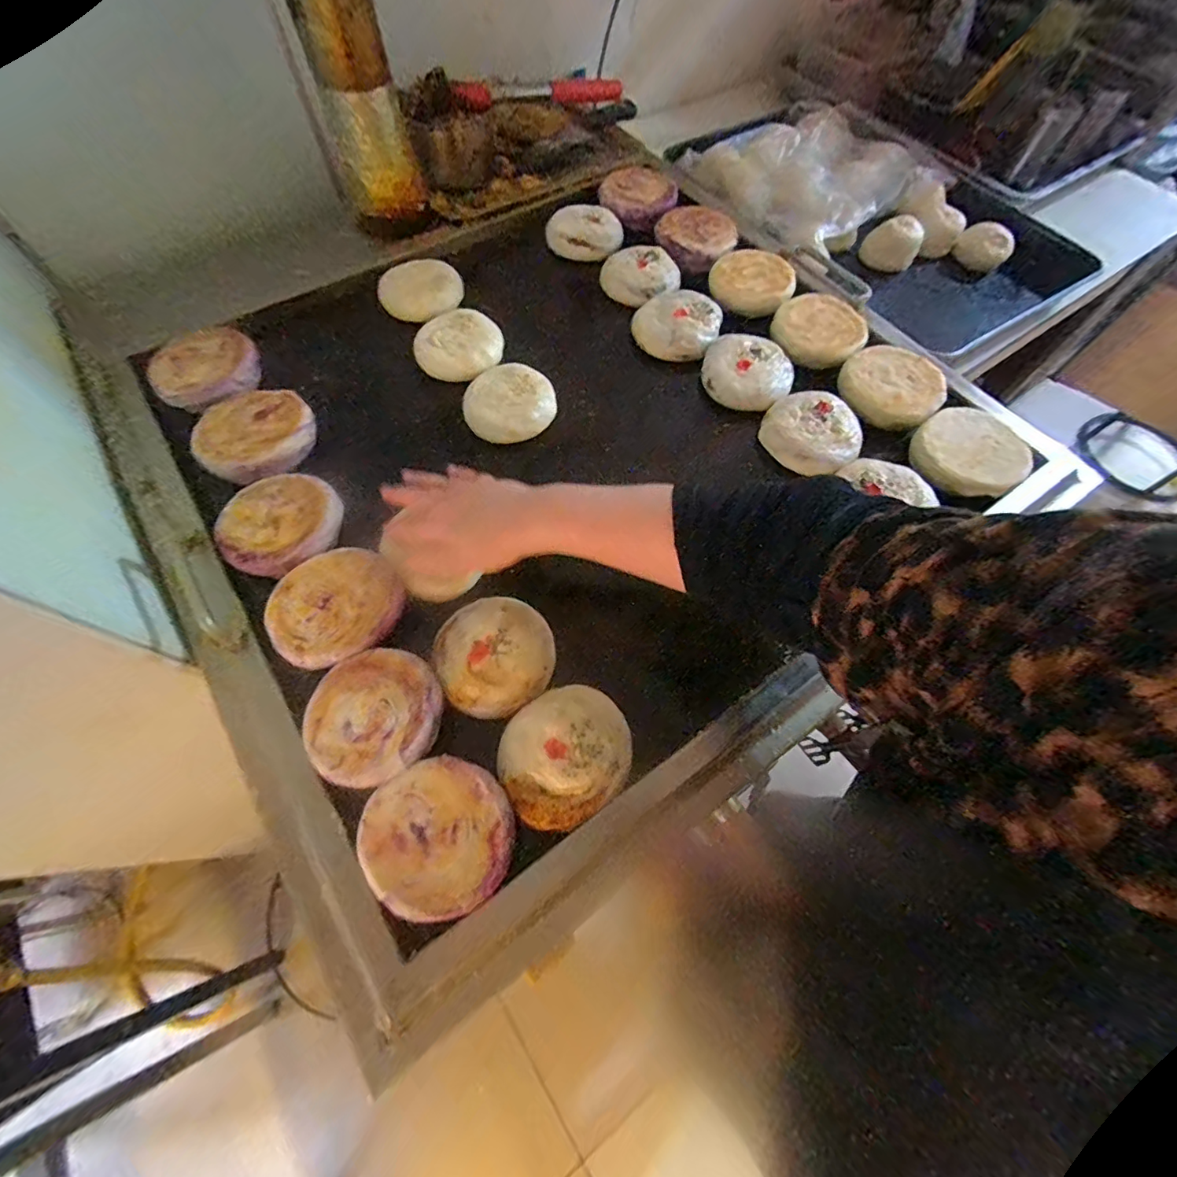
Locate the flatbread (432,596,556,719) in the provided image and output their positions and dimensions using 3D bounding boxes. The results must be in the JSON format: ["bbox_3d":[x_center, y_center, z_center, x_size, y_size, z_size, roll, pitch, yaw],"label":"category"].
[{"bbox_3d":[-0.077,0.054,0.417,0.096,0.021,0.096,1,64,-1],"label":"flatbread"}]

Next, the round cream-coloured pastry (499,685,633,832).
[{"bbox_3d":[-0.016,0.125,0.386,0.101,0.014,0.092,1,64,-1],"label":"round cream-coloured pastry"}]

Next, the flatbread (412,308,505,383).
[{"bbox_3d":[-0.148,-0.283,0.582,0.091,0.028,0.091,1,64,-1],"label":"flatbread"}]

